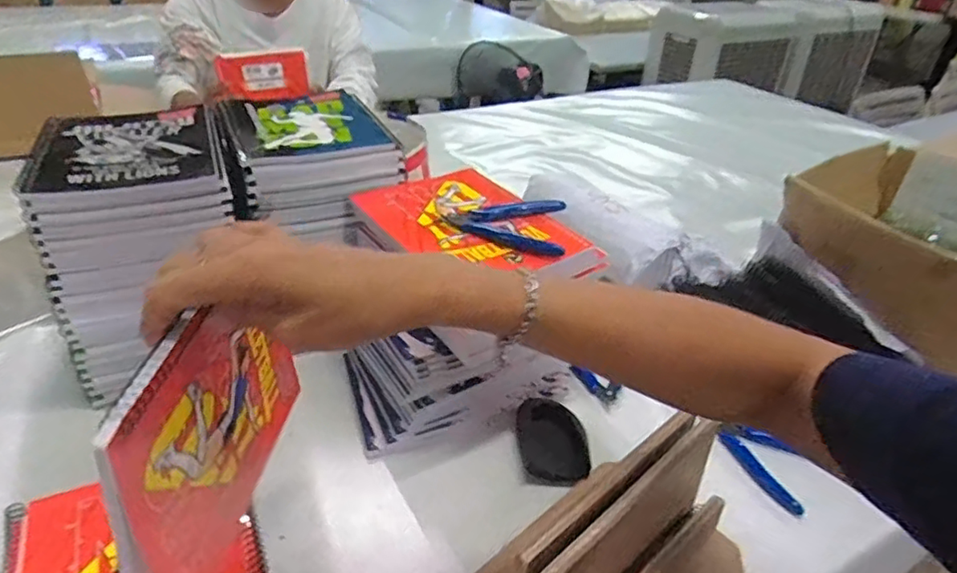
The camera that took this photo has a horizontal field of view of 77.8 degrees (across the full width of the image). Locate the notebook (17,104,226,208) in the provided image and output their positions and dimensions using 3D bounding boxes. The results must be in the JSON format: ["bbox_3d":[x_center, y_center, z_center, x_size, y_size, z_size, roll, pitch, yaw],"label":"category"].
[{"bbox_3d":[-0.337,-0.133,0.574,0.151,0.026,0.188,-12,36,-22],"label":"notebook"}]

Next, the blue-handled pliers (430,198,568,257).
[{"bbox_3d":[0.016,-0.059,0.545,0.121,0.015,0.091,5,33,4],"label":"blue-handled pliers"}]

